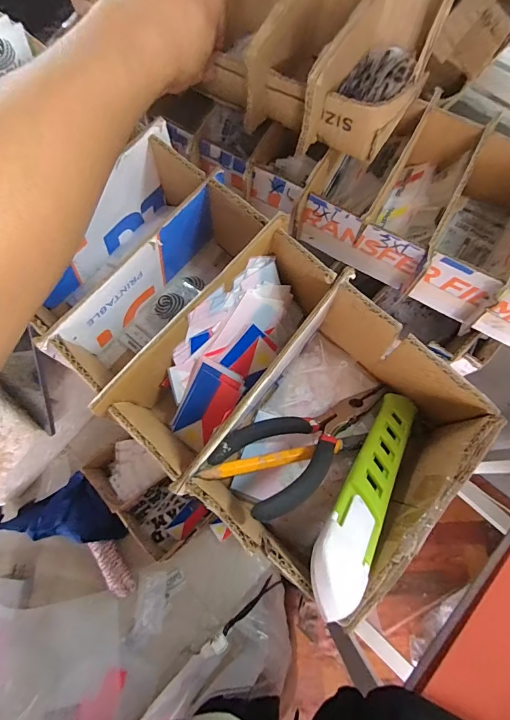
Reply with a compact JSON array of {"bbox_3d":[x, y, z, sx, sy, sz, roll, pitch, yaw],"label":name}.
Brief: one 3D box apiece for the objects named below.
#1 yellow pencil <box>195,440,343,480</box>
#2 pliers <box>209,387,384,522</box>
[{"bbox_3d":[0.013,0.062,0.235,0.096,0.004,0.008,-7,72,-21],"label":"yellow pencil"},{"bbox_3d":[0.039,0.050,0.245,0.136,0.011,0.056,-23,44,-35],"label":"pliers"}]

